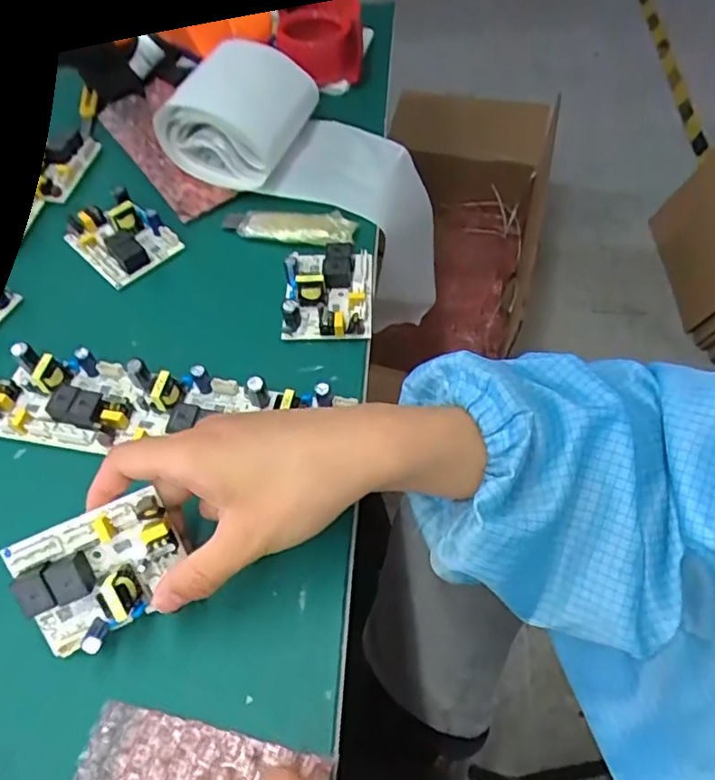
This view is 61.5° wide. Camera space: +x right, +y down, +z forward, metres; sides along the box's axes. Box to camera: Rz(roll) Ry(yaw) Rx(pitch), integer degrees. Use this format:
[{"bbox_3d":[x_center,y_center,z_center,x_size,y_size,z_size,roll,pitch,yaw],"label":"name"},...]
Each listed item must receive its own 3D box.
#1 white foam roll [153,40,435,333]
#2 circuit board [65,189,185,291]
[{"bbox_3d":[-0.016,-0.169,0.572,0.141,0.345,0.105,-25,48,36],"label":"white foam roll"},{"bbox_3d":[-0.191,-0.124,0.473,0.091,0.029,0.061,36,66,24],"label":"circuit board"}]

